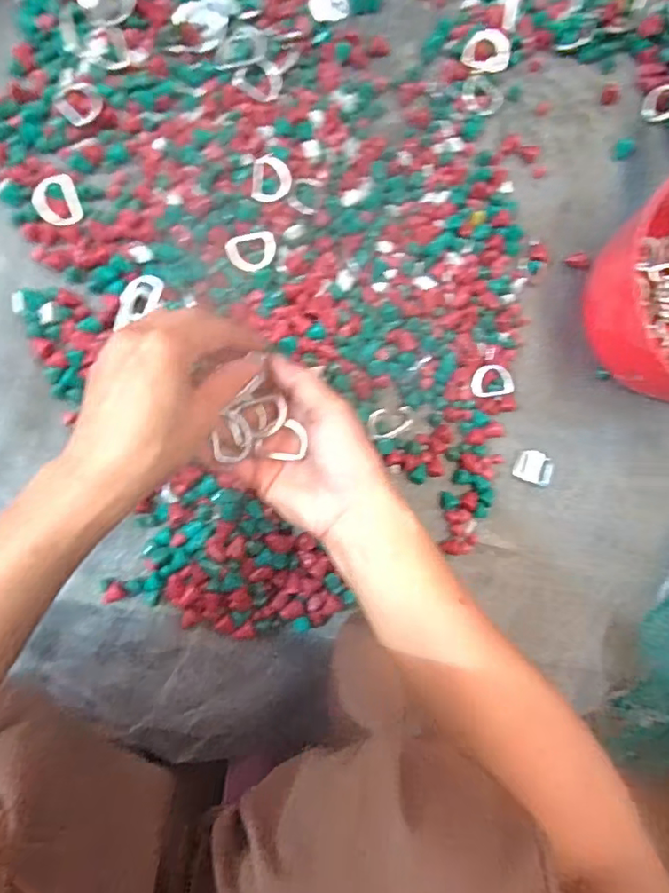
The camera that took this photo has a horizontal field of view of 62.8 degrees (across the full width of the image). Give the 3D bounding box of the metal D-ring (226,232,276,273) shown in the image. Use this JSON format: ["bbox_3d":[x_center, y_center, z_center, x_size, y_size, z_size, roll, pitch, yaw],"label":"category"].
[{"bbox_3d":[-0.062,-0.149,0.422,0.037,0.007,0.029,-18,92,-7],"label":"metal D-ring"}]

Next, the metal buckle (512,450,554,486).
[{"bbox_3d":[0.173,0.018,0.472,0.033,0.004,0.026,20,87,-8],"label":"metal buckle"}]

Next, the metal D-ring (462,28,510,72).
[{"bbox_3d":[0.126,-0.328,0.454,0.039,0.005,0.028,4,119,-5],"label":"metal D-ring"}]

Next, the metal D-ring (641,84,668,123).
[{"bbox_3d":[0.295,-0.306,0.488,0.038,0.004,0.029,-7,96,20],"label":"metal D-ring"}]

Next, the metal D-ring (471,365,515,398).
[{"bbox_3d":[0.132,-0.053,0.452,0.038,0.007,0.027,3,96,-19],"label":"metal D-ring"}]

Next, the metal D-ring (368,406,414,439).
[{"bbox_3d":[0.048,-0.020,0.450,0.040,0.007,0.024,-11,81,-15],"label":"metal D-ring"}]

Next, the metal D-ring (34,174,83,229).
[{"bbox_3d":[-0.209,-0.184,0.413,0.031,0.004,0.035,-22,117,-14],"label":"metal D-ring"}]

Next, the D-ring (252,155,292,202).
[{"bbox_3d":[-0.049,-0.206,0.426,0.029,0.007,0.034,4,89,-7],"label":"D-ring"}]

